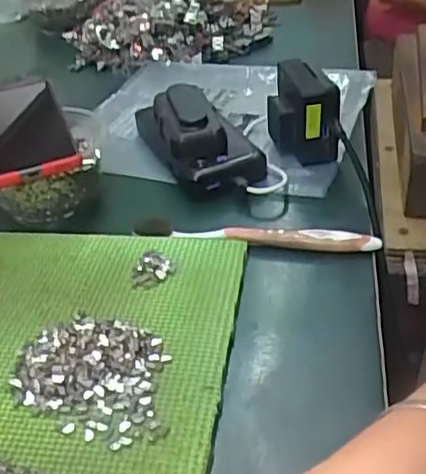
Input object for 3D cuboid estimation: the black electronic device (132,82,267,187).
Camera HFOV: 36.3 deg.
[{"bbox_3d":[-0.014,-0.094,0.572,0.070,0.047,0.152,-17,38,-16],"label":"black electronic device"}]

